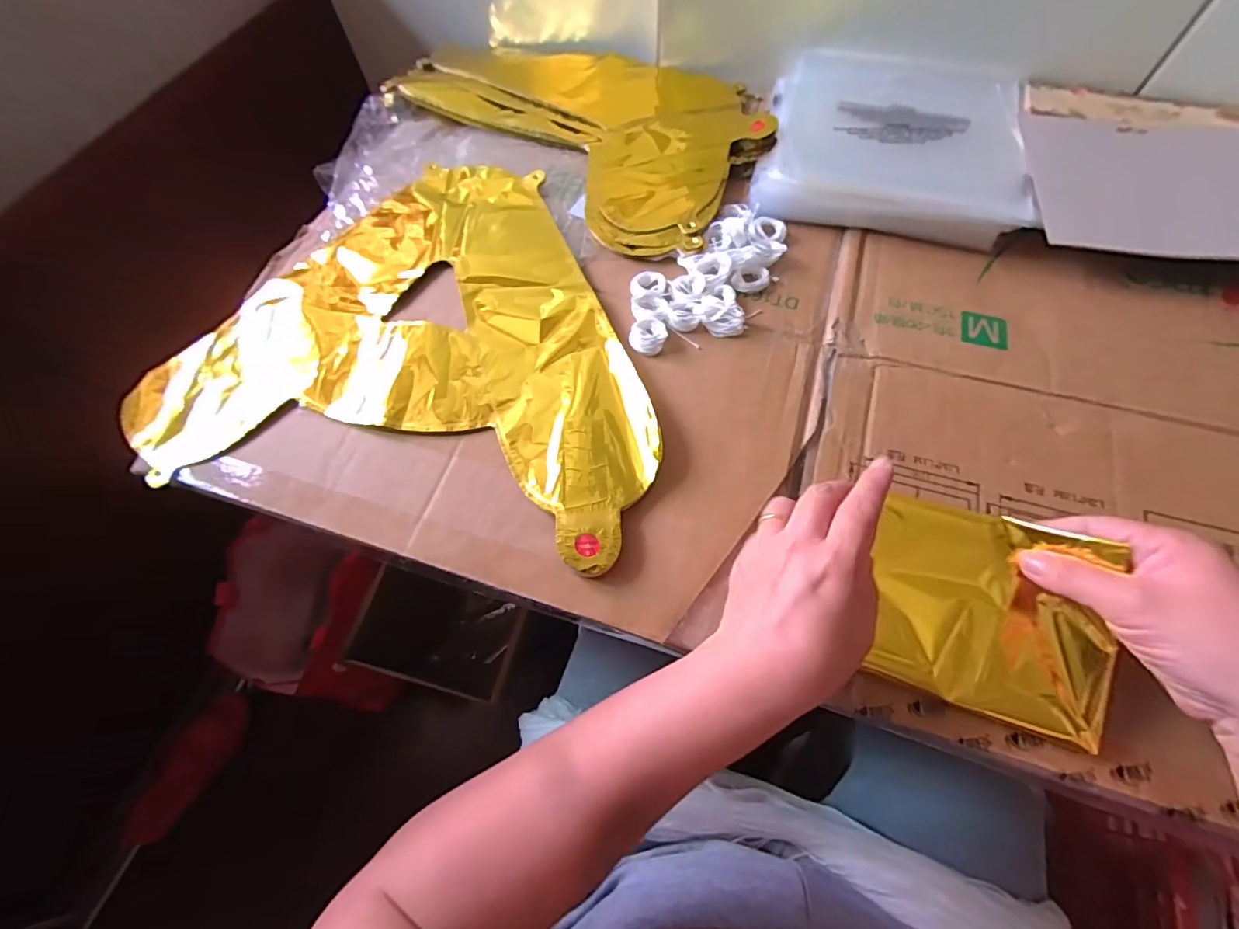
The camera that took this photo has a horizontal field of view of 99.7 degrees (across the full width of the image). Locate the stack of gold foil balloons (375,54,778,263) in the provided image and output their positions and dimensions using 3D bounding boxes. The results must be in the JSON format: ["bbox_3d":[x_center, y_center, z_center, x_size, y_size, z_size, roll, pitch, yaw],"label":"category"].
[{"bbox_3d":[-0.042,-0.373,0.546,0.453,0.042,0.253,40,72,19],"label":"stack of gold foil balloons"}]

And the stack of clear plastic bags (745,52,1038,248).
[{"bbox_3d":[0.252,-0.308,0.489,0.218,0.035,0.239,12,65,8],"label":"stack of clear plastic bags"}]

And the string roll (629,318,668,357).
[{"bbox_3d":[0.022,-0.098,0.401,0.029,0.009,0.027,-23,65,-9],"label":"string roll"}]

